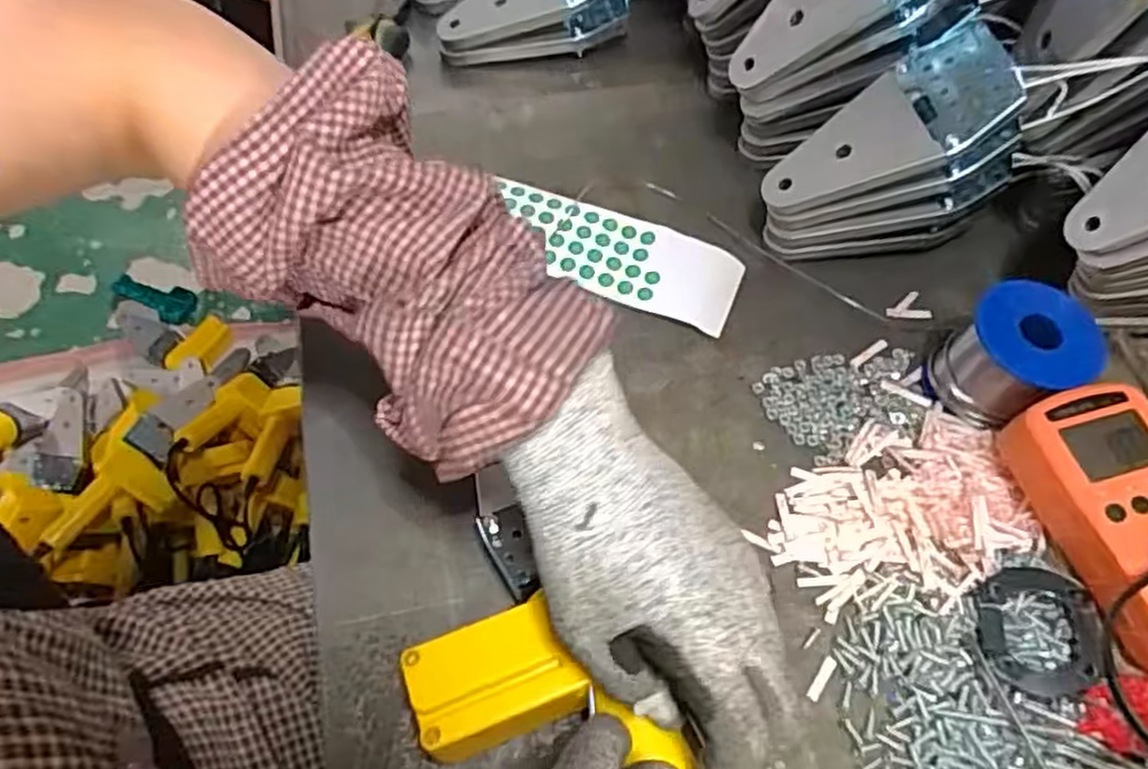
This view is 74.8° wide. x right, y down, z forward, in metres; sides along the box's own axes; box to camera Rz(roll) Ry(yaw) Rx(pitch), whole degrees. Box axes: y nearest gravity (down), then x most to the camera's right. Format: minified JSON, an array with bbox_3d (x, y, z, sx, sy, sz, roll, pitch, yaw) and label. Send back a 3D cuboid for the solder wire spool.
[{"bbox_3d":[0.238,-0.014,0.412,0.060,0.061,0.062,0,63,-1],"label":"solder wire spool"}]

